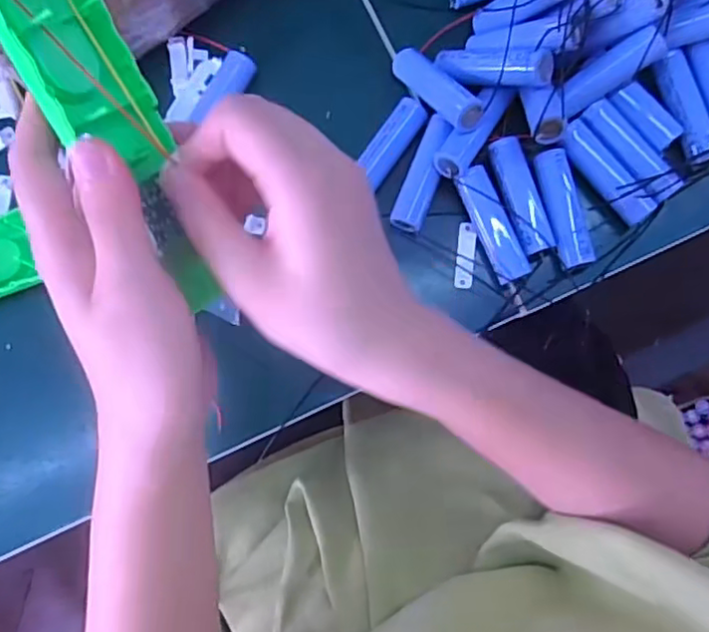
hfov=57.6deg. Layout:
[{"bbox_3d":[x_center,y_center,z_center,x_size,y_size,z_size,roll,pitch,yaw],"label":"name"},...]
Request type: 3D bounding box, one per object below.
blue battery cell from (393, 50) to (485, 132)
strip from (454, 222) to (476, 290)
[{"bbox_3d":[0.045,-0.125,0.353,0.017,0.014,0.068,-35,58,-2],"label":"blue battery cell"},{"bbox_3d":[0.062,-0.034,0.360,0.009,0.004,0.037,7,83,4],"label":"strip"}]

